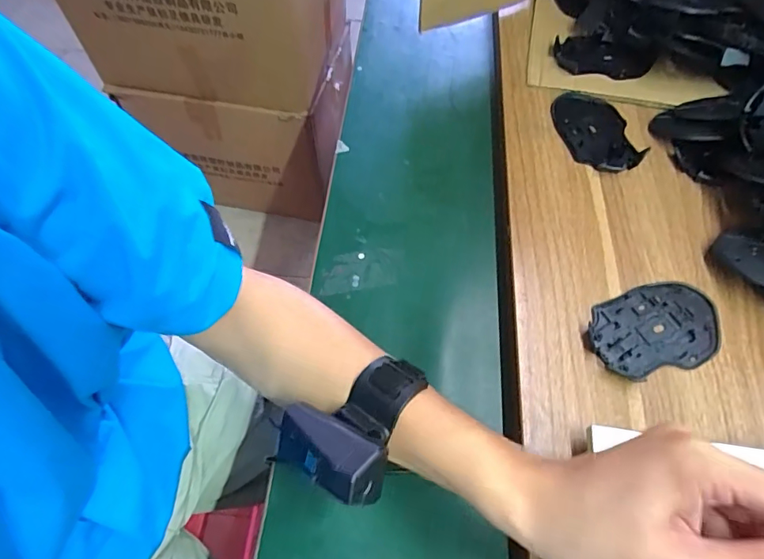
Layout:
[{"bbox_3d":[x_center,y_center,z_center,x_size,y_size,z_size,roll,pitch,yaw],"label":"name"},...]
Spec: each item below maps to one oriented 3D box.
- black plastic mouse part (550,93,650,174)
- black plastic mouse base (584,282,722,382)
[{"bbox_3d":[0.224,-0.157,0.505,0.074,0.009,0.115,-15,60,-9],"label":"black plastic mouse part"},{"bbox_3d":[0.224,0.039,0.390,0.115,0.008,0.072,-12,60,-8],"label":"black plastic mouse base"}]

